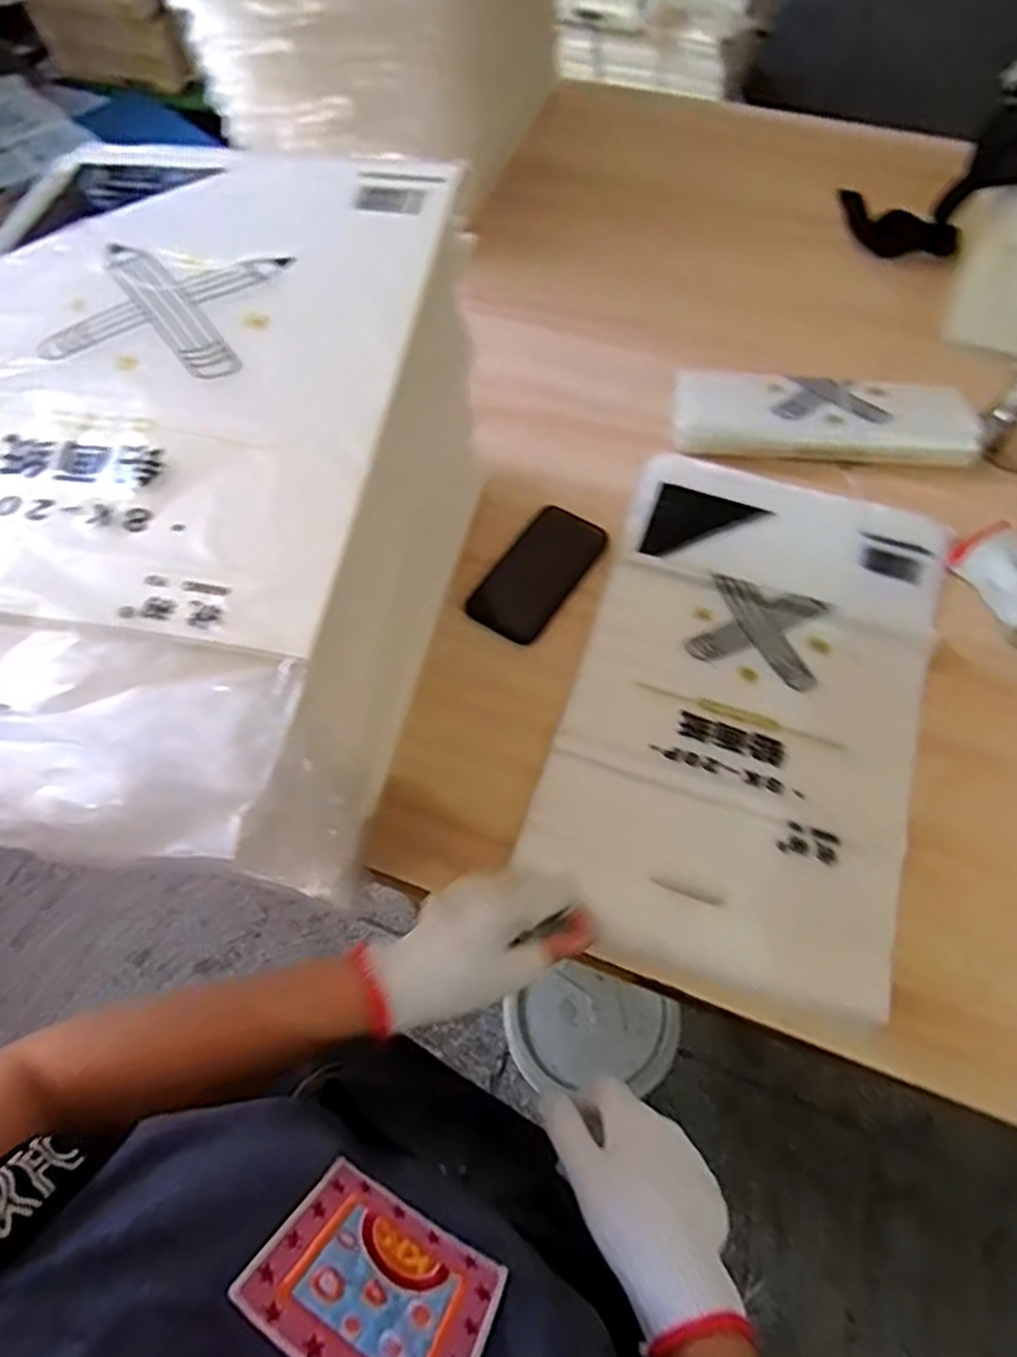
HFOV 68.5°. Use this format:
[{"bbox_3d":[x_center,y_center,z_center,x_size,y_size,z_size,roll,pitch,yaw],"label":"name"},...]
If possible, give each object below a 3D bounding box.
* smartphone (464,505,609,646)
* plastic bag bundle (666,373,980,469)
[{"bbox_3d":[0.029,-0.103,0.712,0.074,0.012,0.151,33,68,17],"label":"smartphone"},{"bbox_3d":[0.320,-0.269,0.759,0.293,0.041,0.100,4,63,4],"label":"plastic bag bundle"}]

